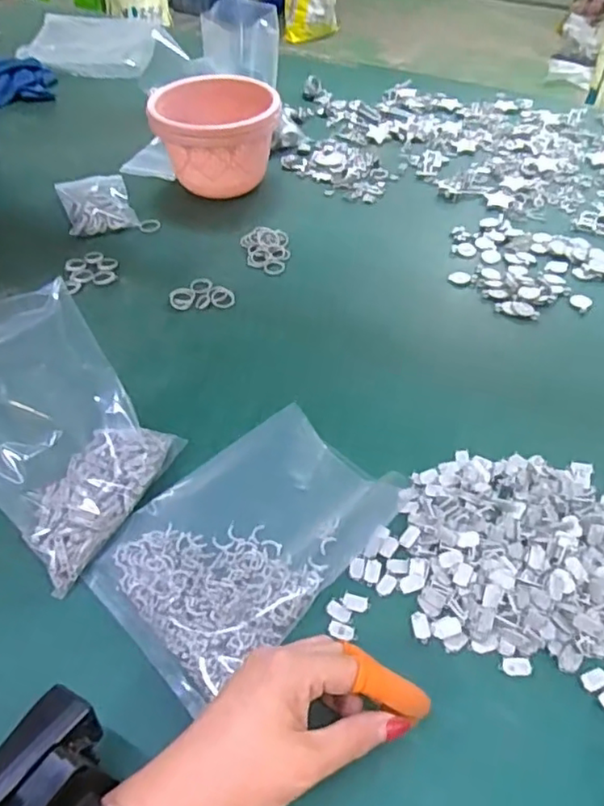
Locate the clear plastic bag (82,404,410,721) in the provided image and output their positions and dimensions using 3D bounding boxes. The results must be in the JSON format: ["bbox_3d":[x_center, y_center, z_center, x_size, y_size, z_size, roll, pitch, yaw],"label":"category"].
[{"bbox_3d":[-0.037,0.086,0.420,0.131,0.014,0.197,33,53,27],"label":"clear plastic bag"}]

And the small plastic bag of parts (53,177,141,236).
[{"bbox_3d":[-0.238,-0.232,0.711,0.074,0.021,0.103,-17,49,-16],"label":"small plastic bag of parts"}]

